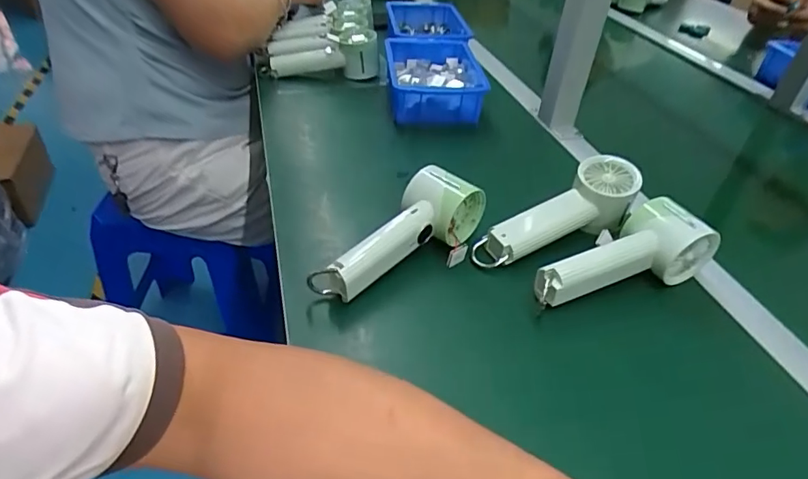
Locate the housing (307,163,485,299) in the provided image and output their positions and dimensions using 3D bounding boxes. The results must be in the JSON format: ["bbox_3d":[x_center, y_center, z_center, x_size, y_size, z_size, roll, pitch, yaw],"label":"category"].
[{"bbox_3d":[0.006,-0.002,0.468,0.075,0.058,0.180,28,46,27],"label":"housing"}]

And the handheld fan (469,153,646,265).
[{"bbox_3d":[0.153,-0.019,0.512,0.184,0.052,0.056,-28,46,-11],"label":"handheld fan"}]

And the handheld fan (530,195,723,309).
[{"bbox_3d":[0.200,0.009,0.469,0.175,0.054,0.060,-9,41,-15],"label":"handheld fan"}]

